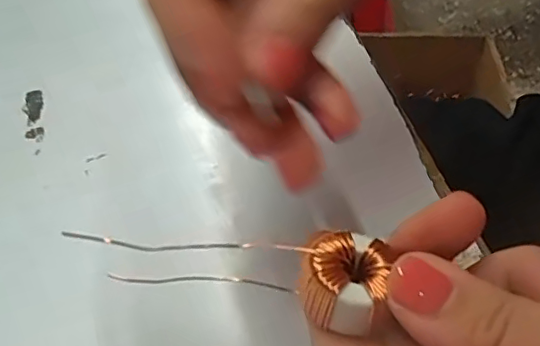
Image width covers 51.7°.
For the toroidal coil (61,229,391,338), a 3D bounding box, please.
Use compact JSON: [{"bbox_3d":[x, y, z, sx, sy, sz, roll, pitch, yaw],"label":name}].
[{"bbox_3d":[-0.008,0.024,0.131,0.071,0.013,0.026,5,50,-8],"label":"toroidal coil"}]

